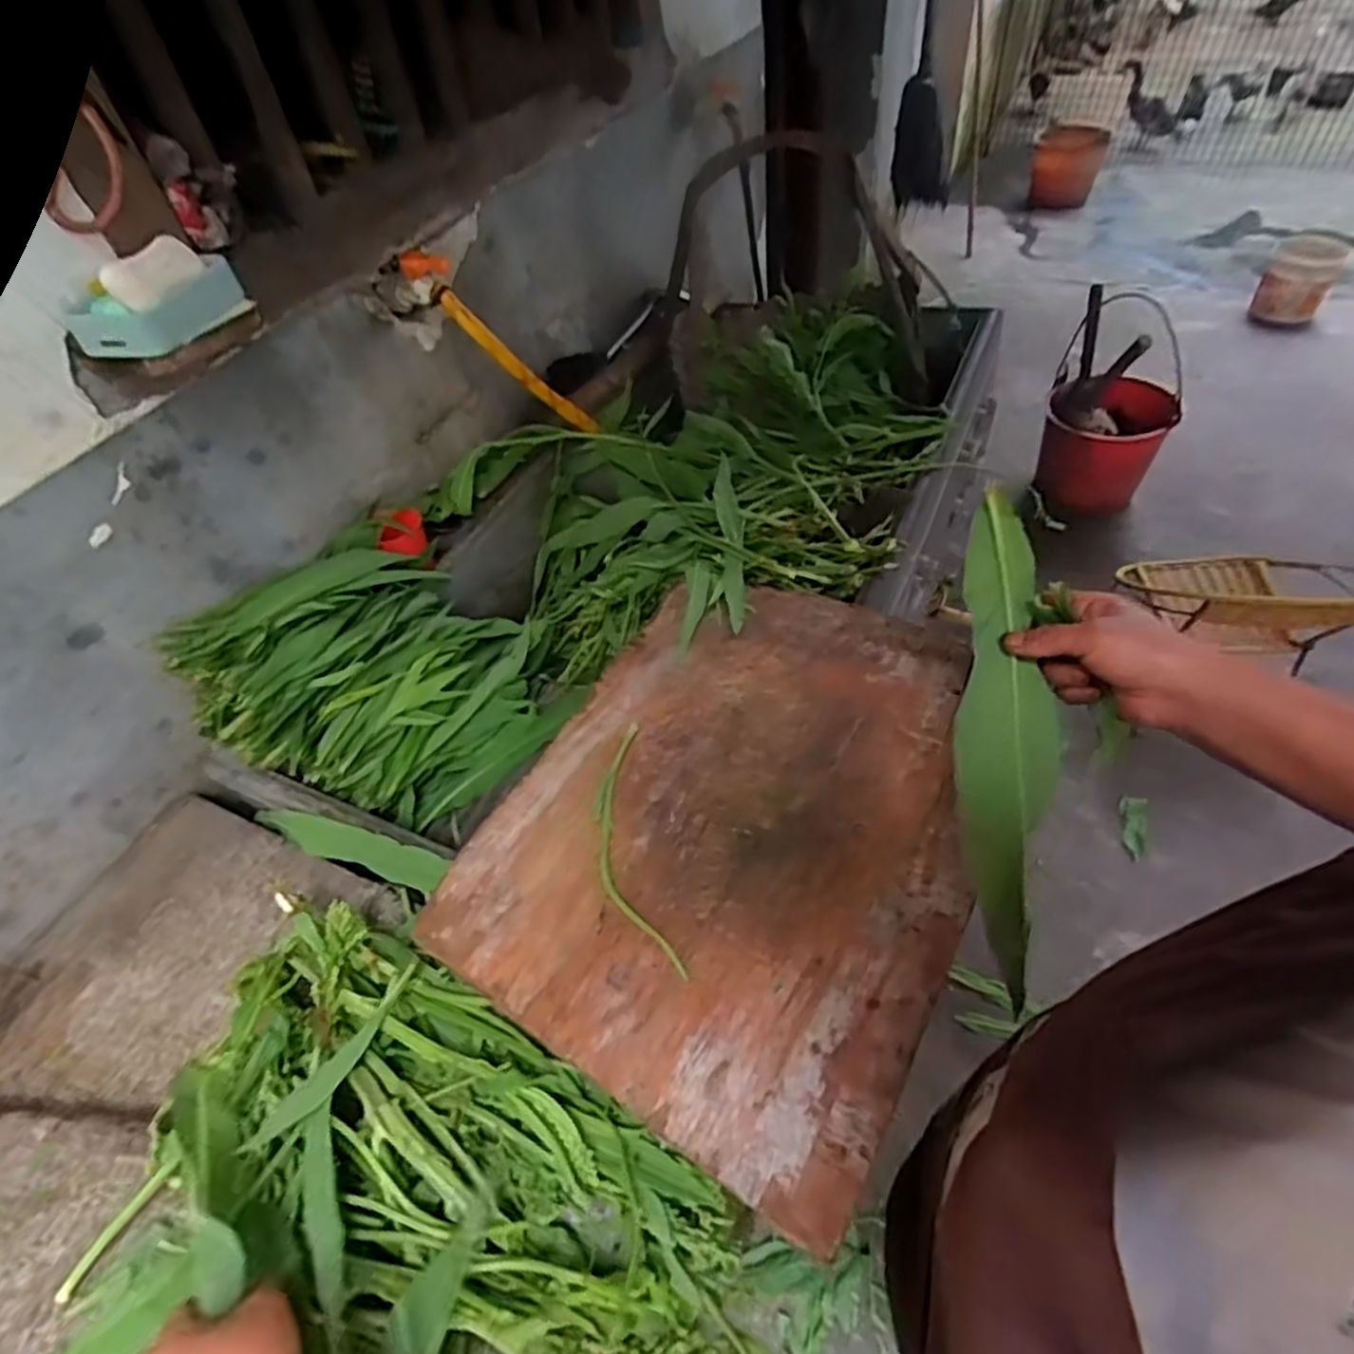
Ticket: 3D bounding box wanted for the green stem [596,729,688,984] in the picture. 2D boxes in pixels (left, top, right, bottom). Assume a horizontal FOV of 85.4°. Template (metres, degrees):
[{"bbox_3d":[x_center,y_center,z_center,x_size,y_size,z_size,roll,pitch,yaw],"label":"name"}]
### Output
[{"bbox_3d":[-0.039,0.133,0.591,0.050,0.014,0.223,-12,49,-2],"label":"green stem"}]

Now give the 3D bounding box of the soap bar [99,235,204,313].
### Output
[{"bbox_3d":[-0.394,-0.308,0.557,0.025,0.029,0.075,17,54,21],"label":"soap bar"}]

